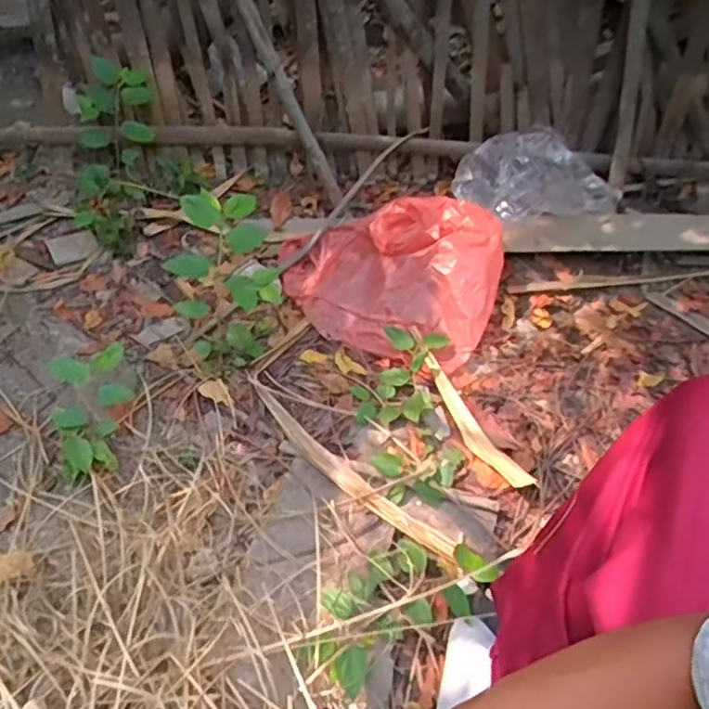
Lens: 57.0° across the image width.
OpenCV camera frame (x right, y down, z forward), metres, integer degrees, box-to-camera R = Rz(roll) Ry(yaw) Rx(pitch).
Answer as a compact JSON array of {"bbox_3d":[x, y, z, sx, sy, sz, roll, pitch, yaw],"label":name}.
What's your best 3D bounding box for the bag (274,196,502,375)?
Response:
[{"bbox_3d":[0.054,-0.146,1.147,0.388,0.143,0.302,7,43,7],"label":"bag"}]

